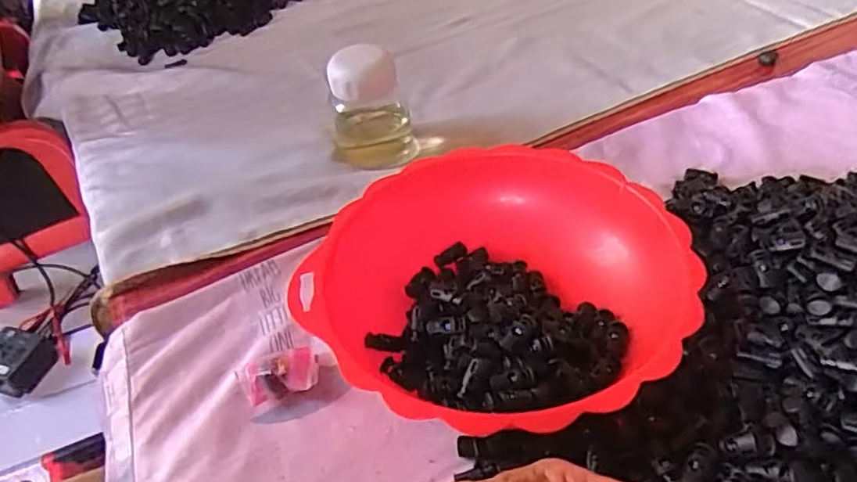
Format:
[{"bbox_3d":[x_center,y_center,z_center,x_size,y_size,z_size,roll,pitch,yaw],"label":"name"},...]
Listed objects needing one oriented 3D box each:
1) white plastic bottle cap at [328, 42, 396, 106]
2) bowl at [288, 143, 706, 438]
[{"bbox_3d":[-0.061,-0.154,0.578,0.049,0.038,0.048,-4,41,4],"label":"white plastic bottle cap"},{"bbox_3d":[0.048,0.034,0.429,0.228,0.066,0.234,-4,41,4],"label":"bowl"}]

